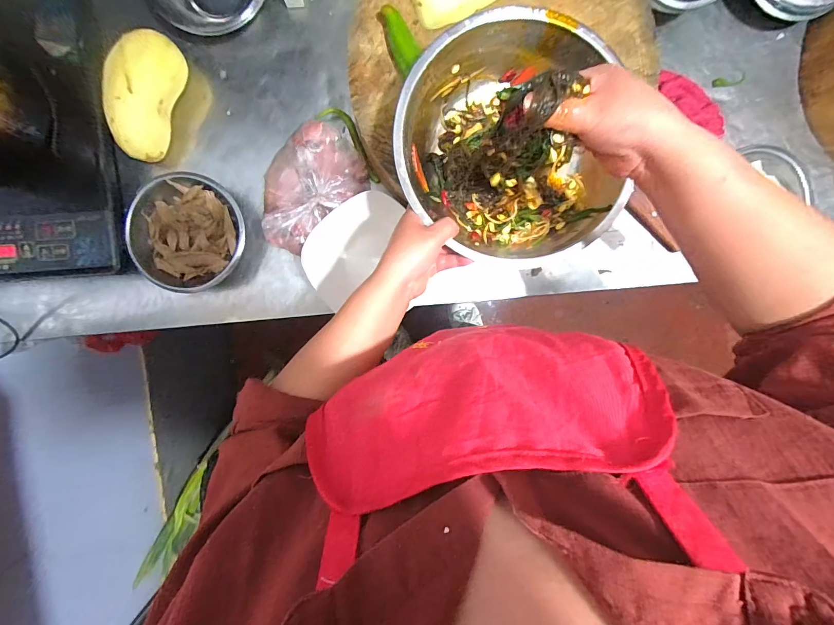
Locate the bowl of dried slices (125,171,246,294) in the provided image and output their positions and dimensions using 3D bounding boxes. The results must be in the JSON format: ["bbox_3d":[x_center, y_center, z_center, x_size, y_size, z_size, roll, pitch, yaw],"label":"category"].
[{"bbox_3d":[-0.332,-0.115,0.526,0.154,0.056,0.159,0,94,-3],"label":"bowl of dried slices"}]

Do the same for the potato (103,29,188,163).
[{"bbox_3d":[-0.371,-0.296,0.497,0.071,0.075,0.161,21,93,-5],"label":"potato"}]

